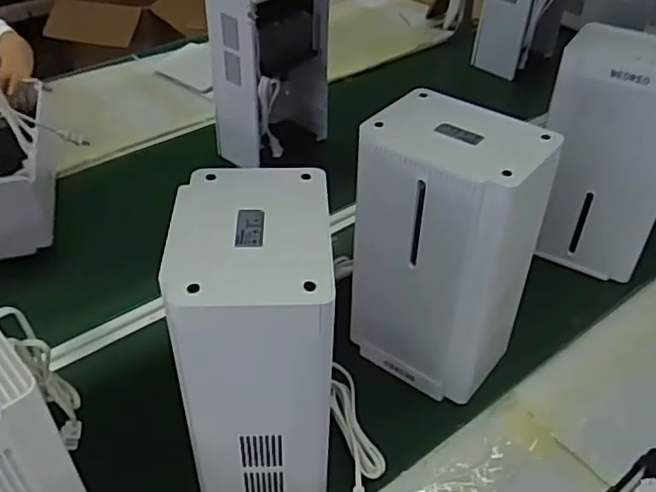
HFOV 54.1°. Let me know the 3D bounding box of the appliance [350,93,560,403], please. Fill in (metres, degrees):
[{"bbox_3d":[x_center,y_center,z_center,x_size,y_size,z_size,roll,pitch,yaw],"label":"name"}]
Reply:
[{"bbox_3d":[0.144,0.012,0.804,0.190,0.342,0.158,28,40,33],"label":"appliance"}]

